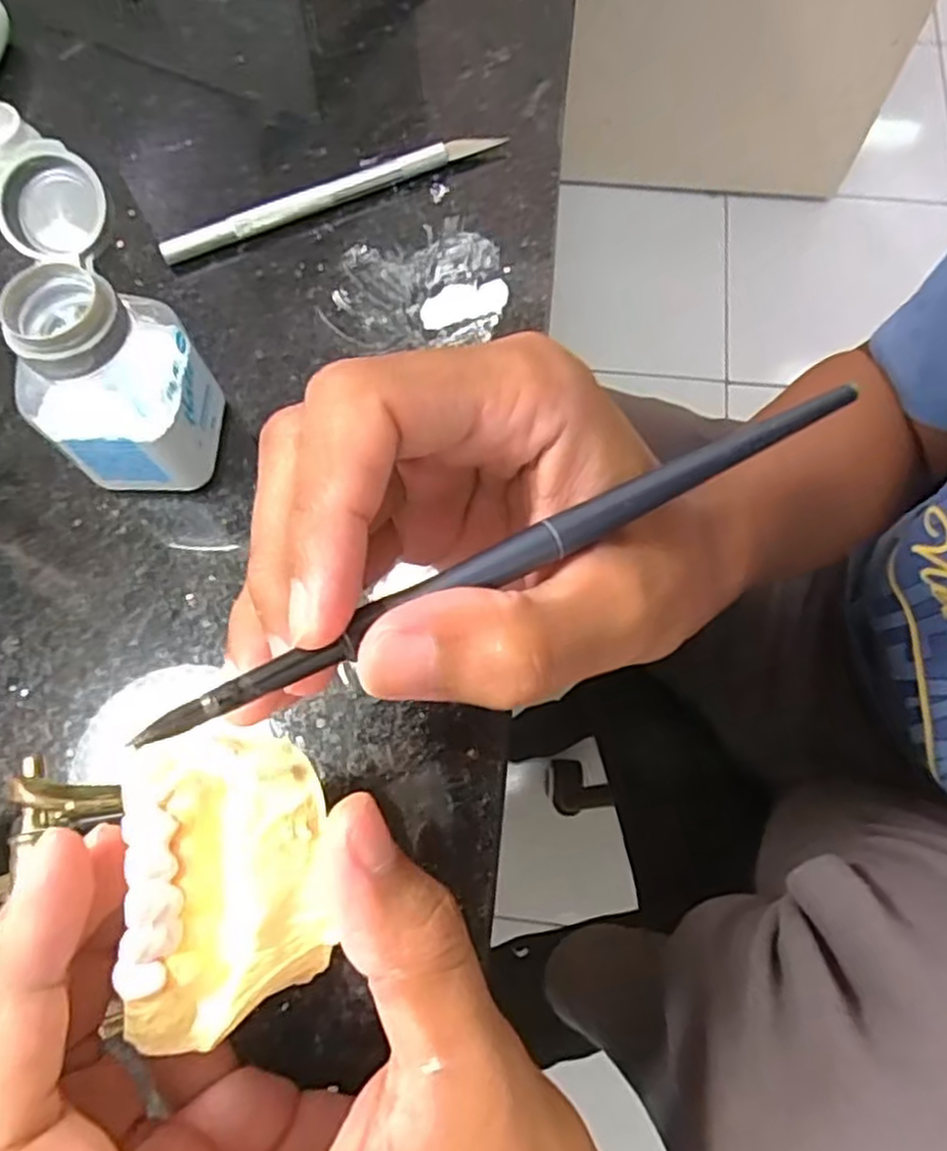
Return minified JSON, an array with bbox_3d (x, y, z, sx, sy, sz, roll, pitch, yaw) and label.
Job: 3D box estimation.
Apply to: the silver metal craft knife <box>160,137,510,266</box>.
[{"bbox_3d":[-0.054,-0.147,0.279,0.135,0.009,0.006,-24,71,-7],"label":"silver metal craft knife"}]

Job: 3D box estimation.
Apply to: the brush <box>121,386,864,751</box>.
[{"bbox_3d":[0.014,-0.006,0.144,0.158,0.004,0.007,-26,71,-16],"label":"brush"}]

